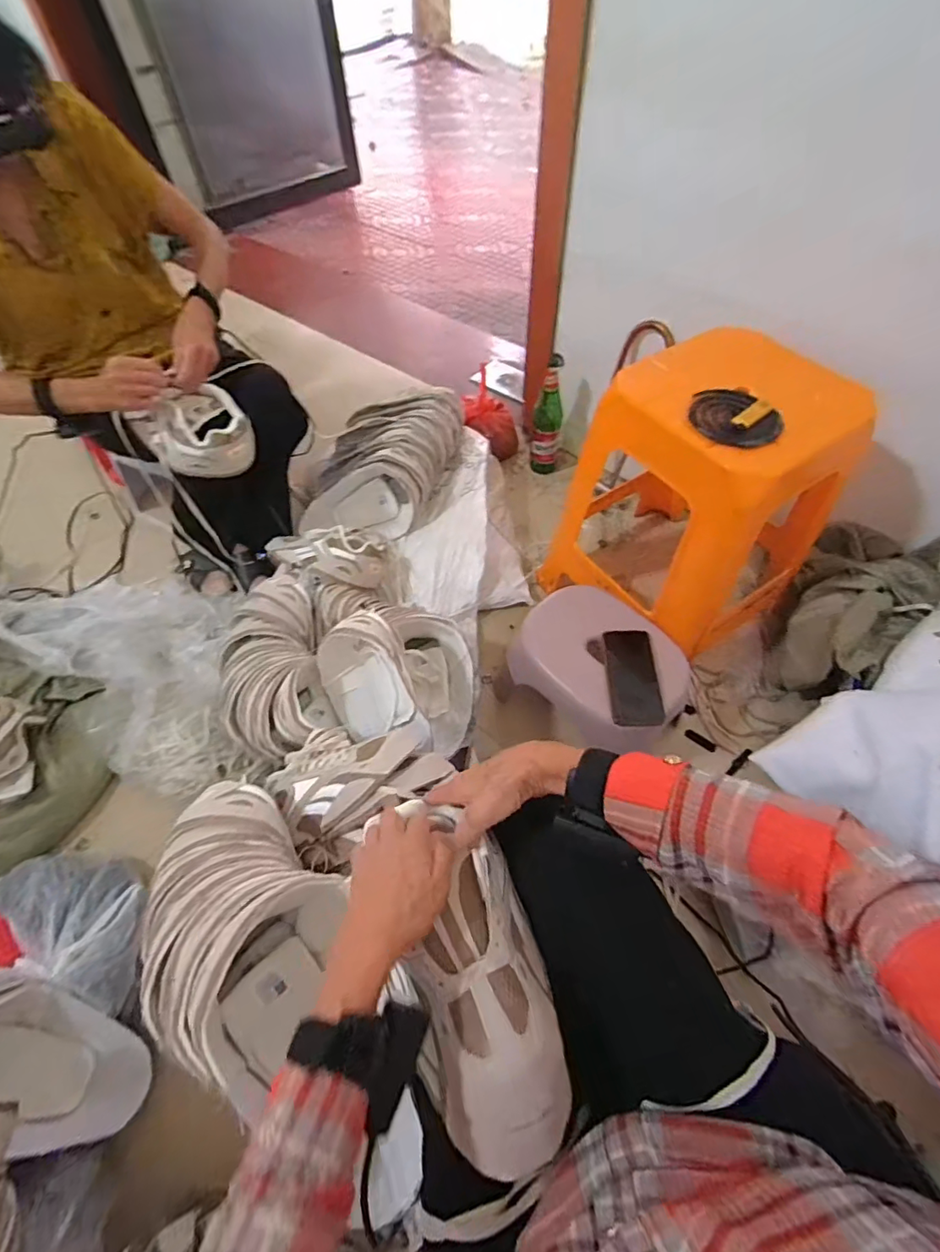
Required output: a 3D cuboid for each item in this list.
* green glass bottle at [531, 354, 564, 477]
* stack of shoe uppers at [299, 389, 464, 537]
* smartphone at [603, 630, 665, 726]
[{"bbox_3d":[0.188,-0.487,1.279,0.071,0.311,0.082,7,58,6],"label":"green glass bottle"},{"bbox_3d":[-0.189,-0.369,1.165,0.244,0.143,0.406,17,59,12],"label":"stack of shoe uppers"},{"bbox_3d":[0.253,0.080,0.823,0.072,0.014,0.160,-7,56,14],"label":"smartphone"}]

